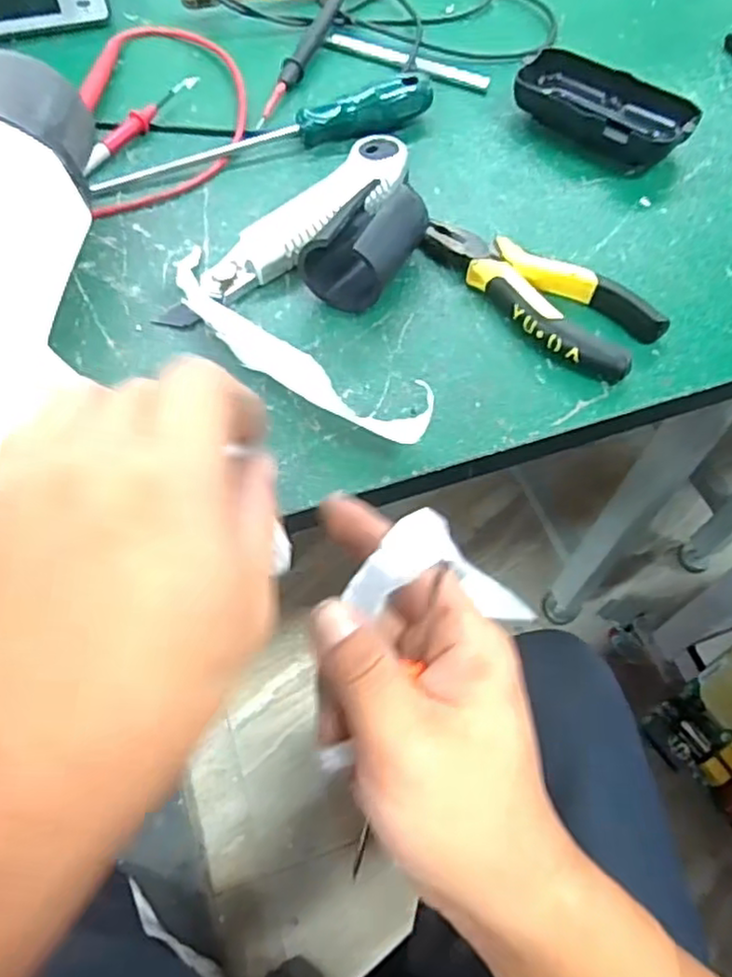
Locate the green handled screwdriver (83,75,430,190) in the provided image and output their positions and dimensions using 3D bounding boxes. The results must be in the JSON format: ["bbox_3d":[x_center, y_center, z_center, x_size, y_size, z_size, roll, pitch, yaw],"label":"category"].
[{"bbox_3d":[-0.059,-0.215,0.409,0.208,0.026,0.024,-16,62,-10],"label":"green handled screwdriver"}]

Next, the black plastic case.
[{"bbox_3d":[0.144,-0.233,0.424,0.106,0.028,0.050,38,66,19],"label":"black plastic case"}]

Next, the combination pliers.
[{"bbox_3d":[0.089,-0.105,0.354,0.054,0.018,0.128,-41,69,-21],"label":"combination pliers"}]

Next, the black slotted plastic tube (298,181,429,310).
[{"bbox_3d":[-0.001,-0.121,0.347,0.045,0.043,0.075,23,62,11],"label":"black slotted plastic tube"}]

